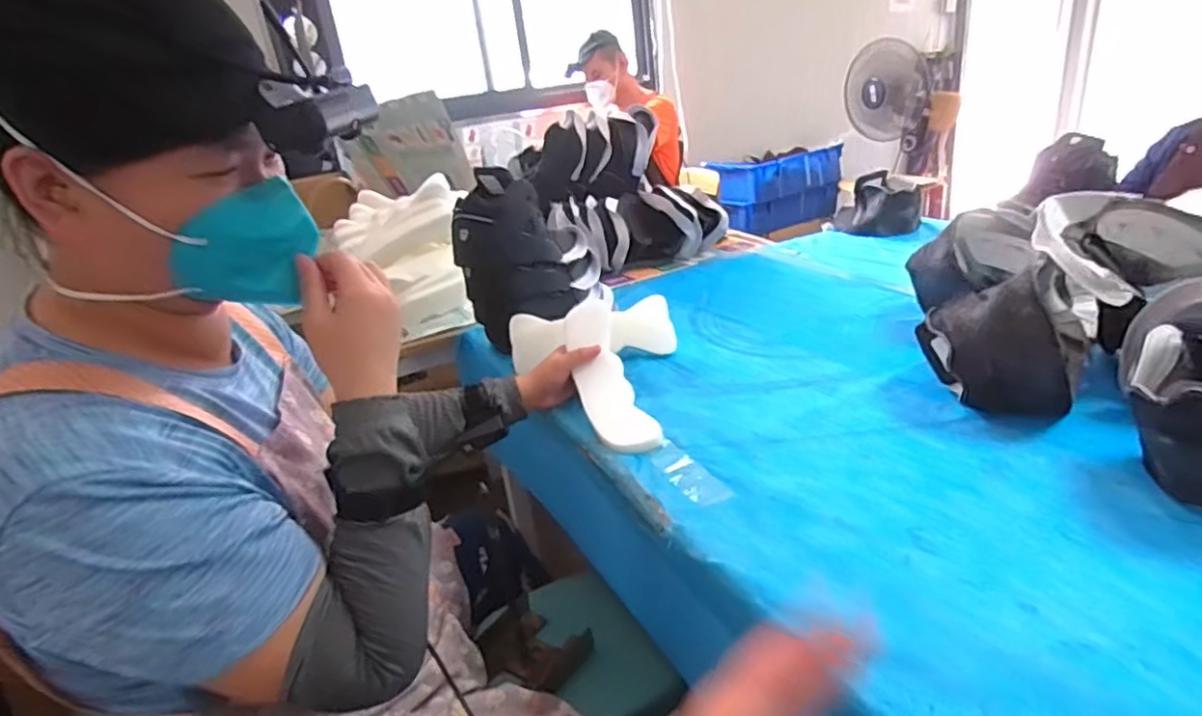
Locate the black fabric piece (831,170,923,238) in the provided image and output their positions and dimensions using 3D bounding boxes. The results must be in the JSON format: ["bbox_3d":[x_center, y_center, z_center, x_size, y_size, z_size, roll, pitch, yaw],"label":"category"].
[{"bbox_3d":[0.695,-0.380,1.641,0.207,0.137,0.183,3,25,22],"label":"black fabric piece"}]

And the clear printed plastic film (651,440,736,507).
[{"bbox_3d":[0.099,0.134,0.761,0.045,0.004,0.135,-17,25,-21],"label":"clear printed plastic film"}]

